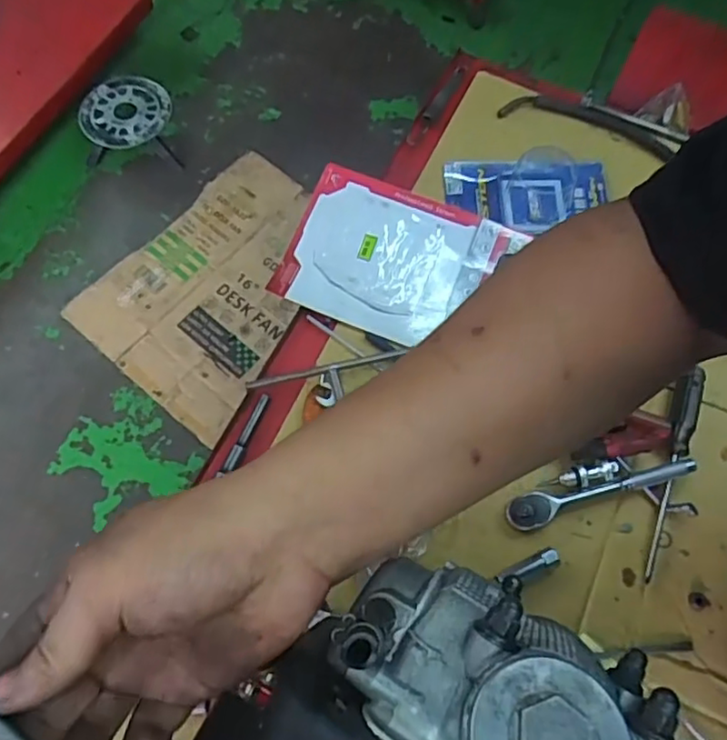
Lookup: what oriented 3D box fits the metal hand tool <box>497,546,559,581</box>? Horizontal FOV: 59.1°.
[{"bbox_3d":[0.160,0.192,0.627,0.061,0.020,0.018,-22,70,-10],"label":"metal hand tool"}]

